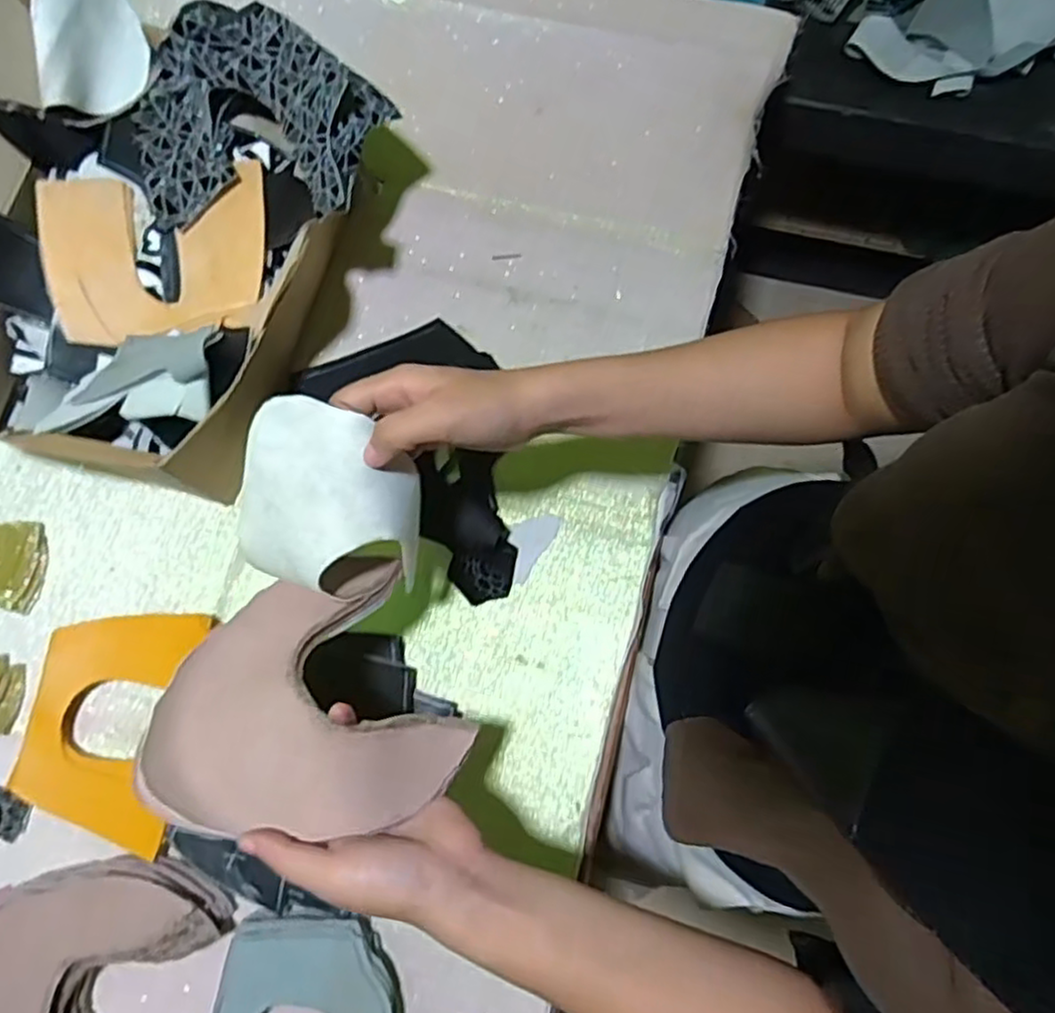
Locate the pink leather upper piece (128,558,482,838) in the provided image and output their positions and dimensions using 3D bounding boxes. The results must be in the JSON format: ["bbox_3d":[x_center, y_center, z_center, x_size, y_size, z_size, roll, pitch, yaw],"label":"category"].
[{"bbox_3d":[-0.114,0.106,0.389,0.155,0.071,0.135,-5,79,-1],"label":"pink leather upper piece"}]

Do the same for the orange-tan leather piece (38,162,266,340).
[{"bbox_3d":[-0.283,-0.198,0.549,0.165,0.017,0.120,-11,97,-5],"label":"orange-tan leather piece"}]

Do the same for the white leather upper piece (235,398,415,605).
[{"bbox_3d":[-0.111,-0.008,0.396,0.098,0.035,0.108,8,112,12],"label":"white leather upper piece"}]

